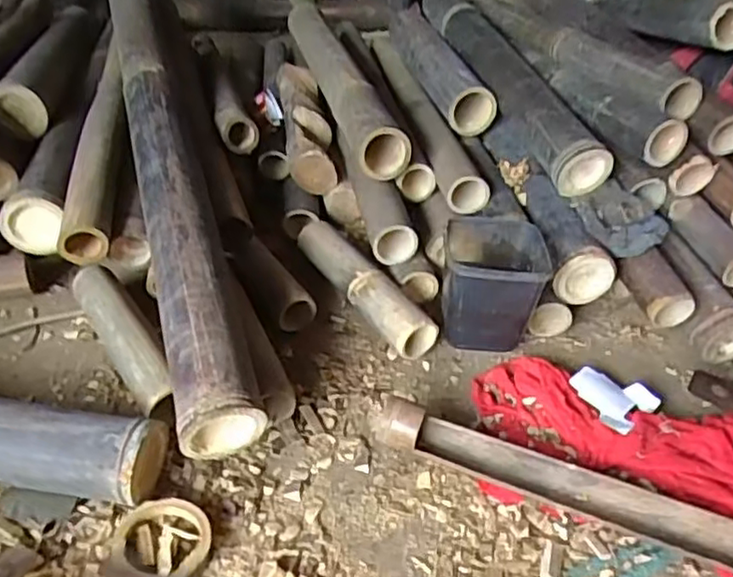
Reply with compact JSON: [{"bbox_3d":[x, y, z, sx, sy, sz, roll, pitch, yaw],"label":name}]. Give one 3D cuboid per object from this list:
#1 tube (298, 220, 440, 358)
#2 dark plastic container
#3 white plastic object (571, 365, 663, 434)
[{"bbox_3d":[-0.006,-0.003,0.839,0.051,0.063,0.243,-20,44,-28],"label":"tube"},{"bbox_3d":[0.146,-0.005,0.802,0.113,0.130,0.149,5,38,1],"label":"dark plastic container"},{"bbox_3d":[0.261,0.115,0.727,0.072,0.018,0.084,-26,47,-33],"label":"white plastic object"}]

